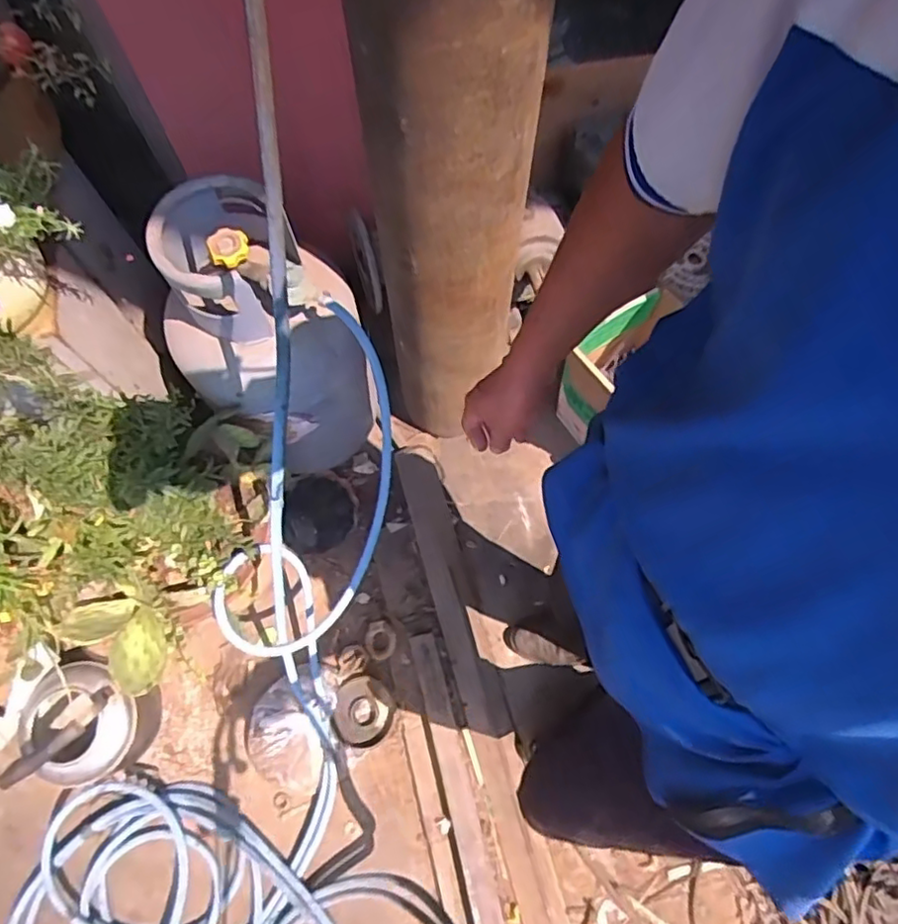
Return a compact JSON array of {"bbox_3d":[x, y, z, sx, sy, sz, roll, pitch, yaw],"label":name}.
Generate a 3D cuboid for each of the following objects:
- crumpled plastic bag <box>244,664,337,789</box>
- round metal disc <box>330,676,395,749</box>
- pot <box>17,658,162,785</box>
[{"bbox_3d":[-0.321,0.518,1.249,0.161,0.071,0.234,5,71,2],"label":"crumpled plastic bag"},{"bbox_3d":[-0.170,0.491,1.253,0.117,0.031,0.125,-16,70,-5],"label":"round metal disc"},{"bbox_3d":[-0.682,0.497,1.191,0.192,0.181,0.193,0,69,1],"label":"pot"}]

